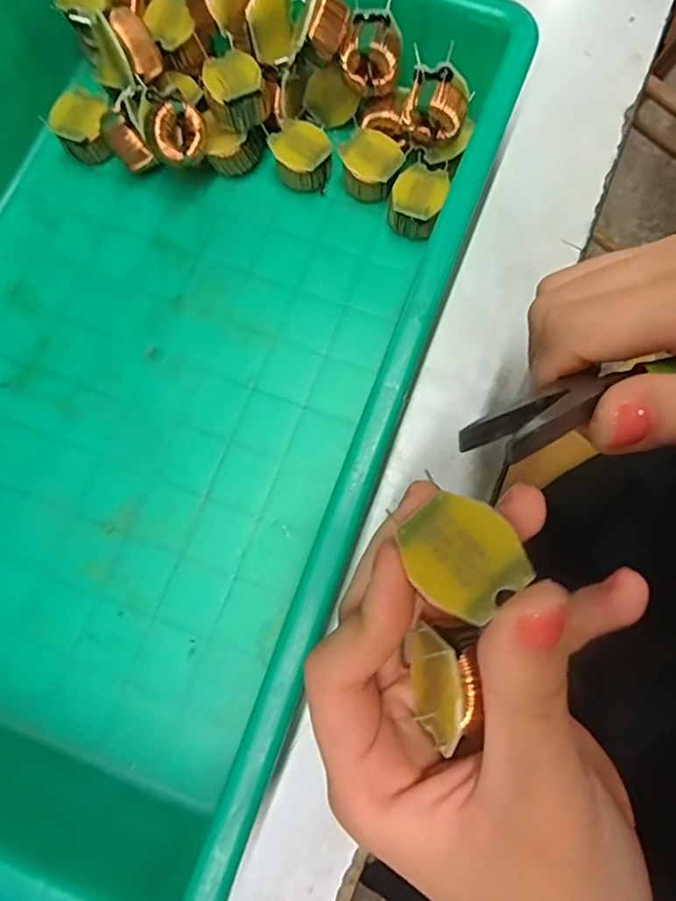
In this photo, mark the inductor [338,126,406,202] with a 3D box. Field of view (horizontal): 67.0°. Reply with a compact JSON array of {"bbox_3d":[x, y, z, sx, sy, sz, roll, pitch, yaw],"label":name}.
[{"bbox_3d":[0.016,-0.142,0.257,0.030,0.021,0.028,18,78,4],"label":"inductor"}]

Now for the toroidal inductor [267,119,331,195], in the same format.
[{"bbox_3d":[-0.019,-0.148,0.259,0.027,0.020,0.031,-18,78,-4],"label":"toroidal inductor"}]

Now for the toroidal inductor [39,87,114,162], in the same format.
[{"bbox_3d":[-0.130,-0.167,0.263,0.026,0.021,0.032,-2,77,-1],"label":"toroidal inductor"}]

